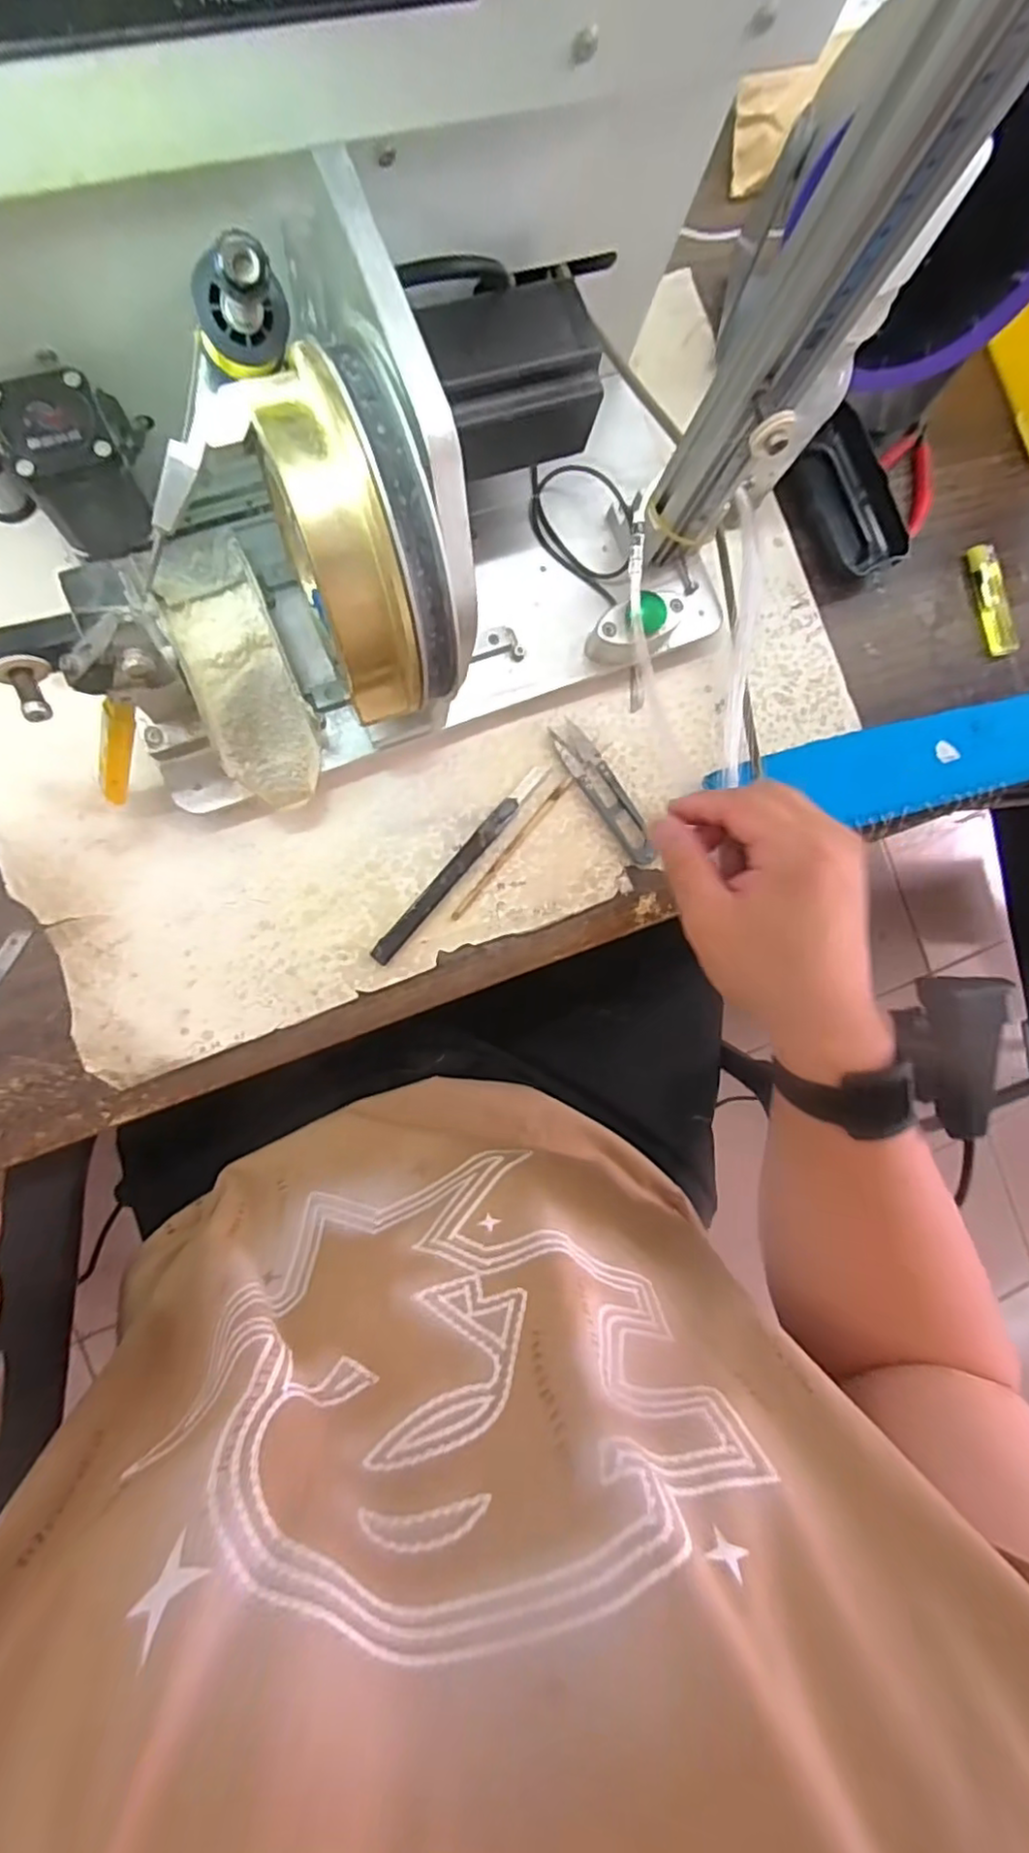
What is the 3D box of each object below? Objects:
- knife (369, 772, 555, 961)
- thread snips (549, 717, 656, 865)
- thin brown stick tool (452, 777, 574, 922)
[{"bbox_3d":[-0.032,-0.040,0.400,0.014,0.007,0.153,41,83,-6],"label":"knife"},{"bbox_3d":[0.058,-0.084,0.418,0.023,0.005,0.101,-37,94,-8],"label":"thread snips"},{"bbox_3d":[-0.001,-0.049,0.407,0.007,0.004,0.112,40,83,-6],"label":"thin brown stick tool"}]

